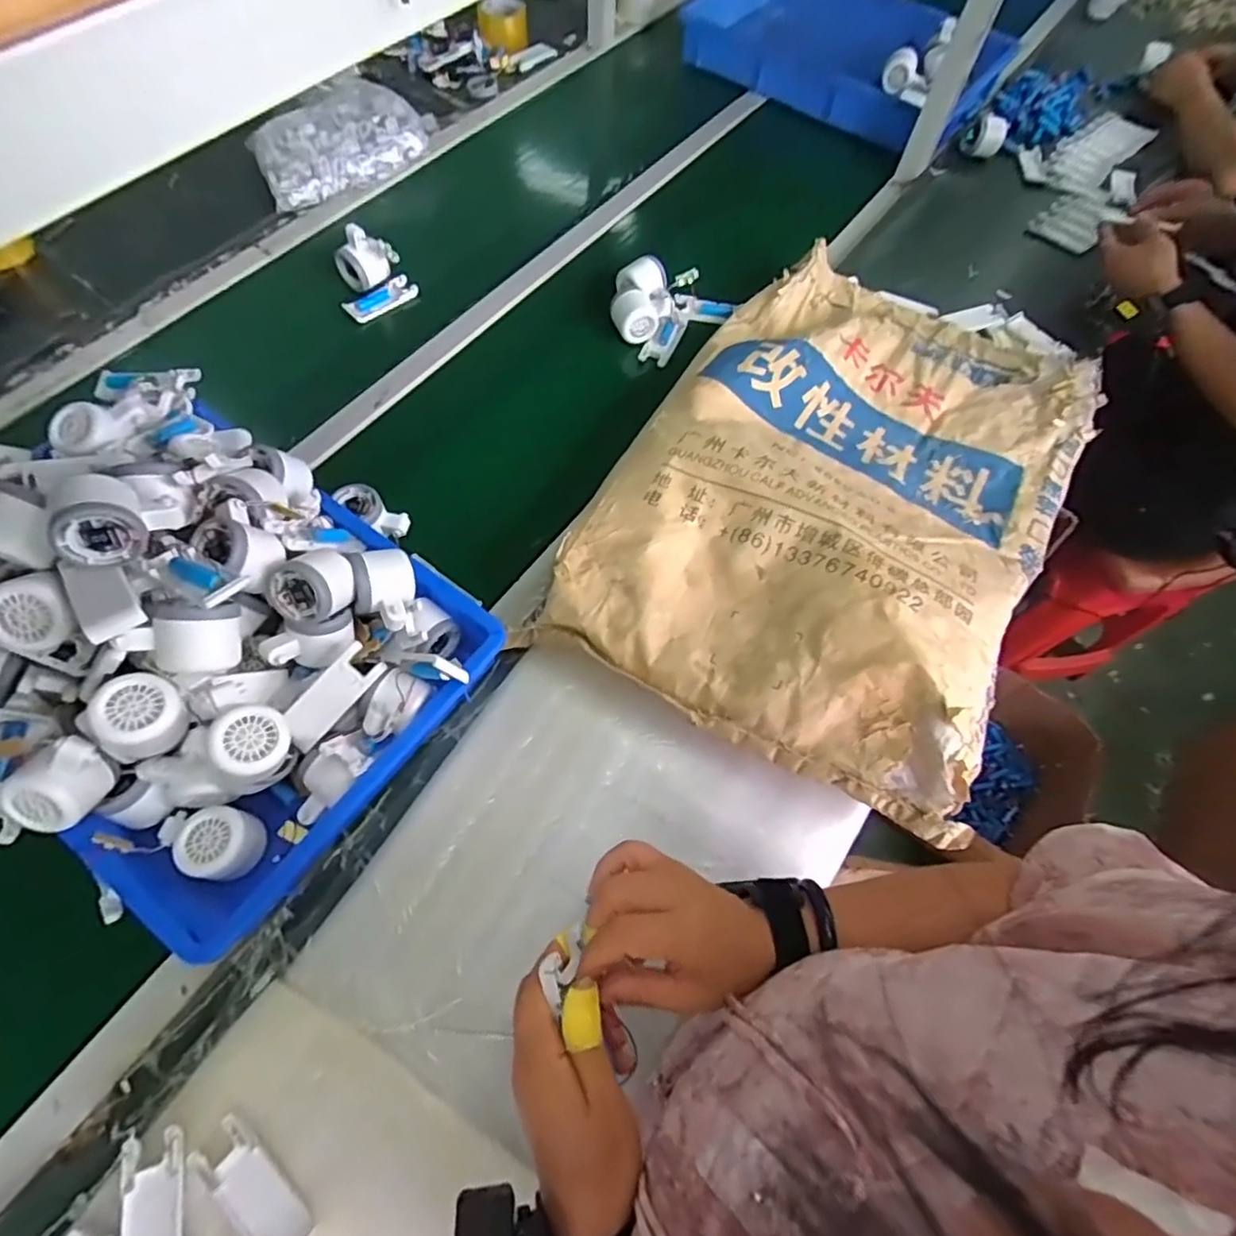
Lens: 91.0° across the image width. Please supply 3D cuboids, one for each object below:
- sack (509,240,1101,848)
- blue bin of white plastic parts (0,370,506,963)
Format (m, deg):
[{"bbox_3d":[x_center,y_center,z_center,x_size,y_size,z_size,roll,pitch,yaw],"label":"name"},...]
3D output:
[{"bbox_3d":[0.274,-0.173,0.709,0.465,0.114,0.722,31,68,11],"label":"sack"},{"bbox_3d":[-0.416,-0.023,0.565,0.516,0.203,0.411,36,68,13],"label":"blue bin of white plastic parts"}]

